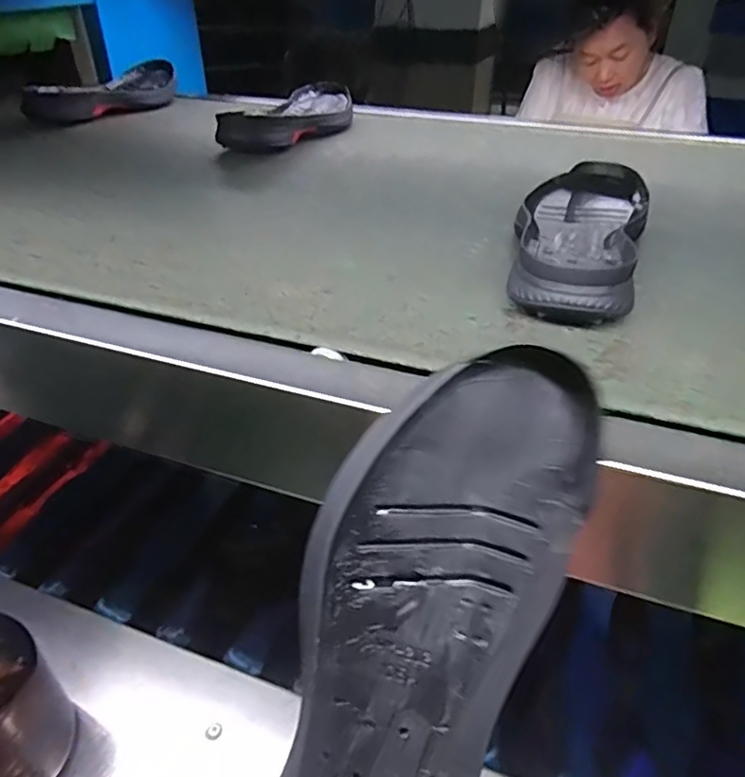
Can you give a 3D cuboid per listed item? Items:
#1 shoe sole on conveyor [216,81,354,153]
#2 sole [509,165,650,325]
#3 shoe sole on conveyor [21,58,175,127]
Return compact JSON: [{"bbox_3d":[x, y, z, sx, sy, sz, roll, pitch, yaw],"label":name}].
[{"bbox_3d":[-0.105,-0.416,0.895,0.113,0.043,0.317,13,39,17],"label":"shoe sole on conveyor"},{"bbox_3d":[0.180,-0.141,0.525,0.112,0.043,0.311,15,40,18],"label":"sole"},{"bbox_3d":[-0.448,-0.500,1.006,0.095,0.062,0.302,11,34,20],"label":"shoe sole on conveyor"}]

